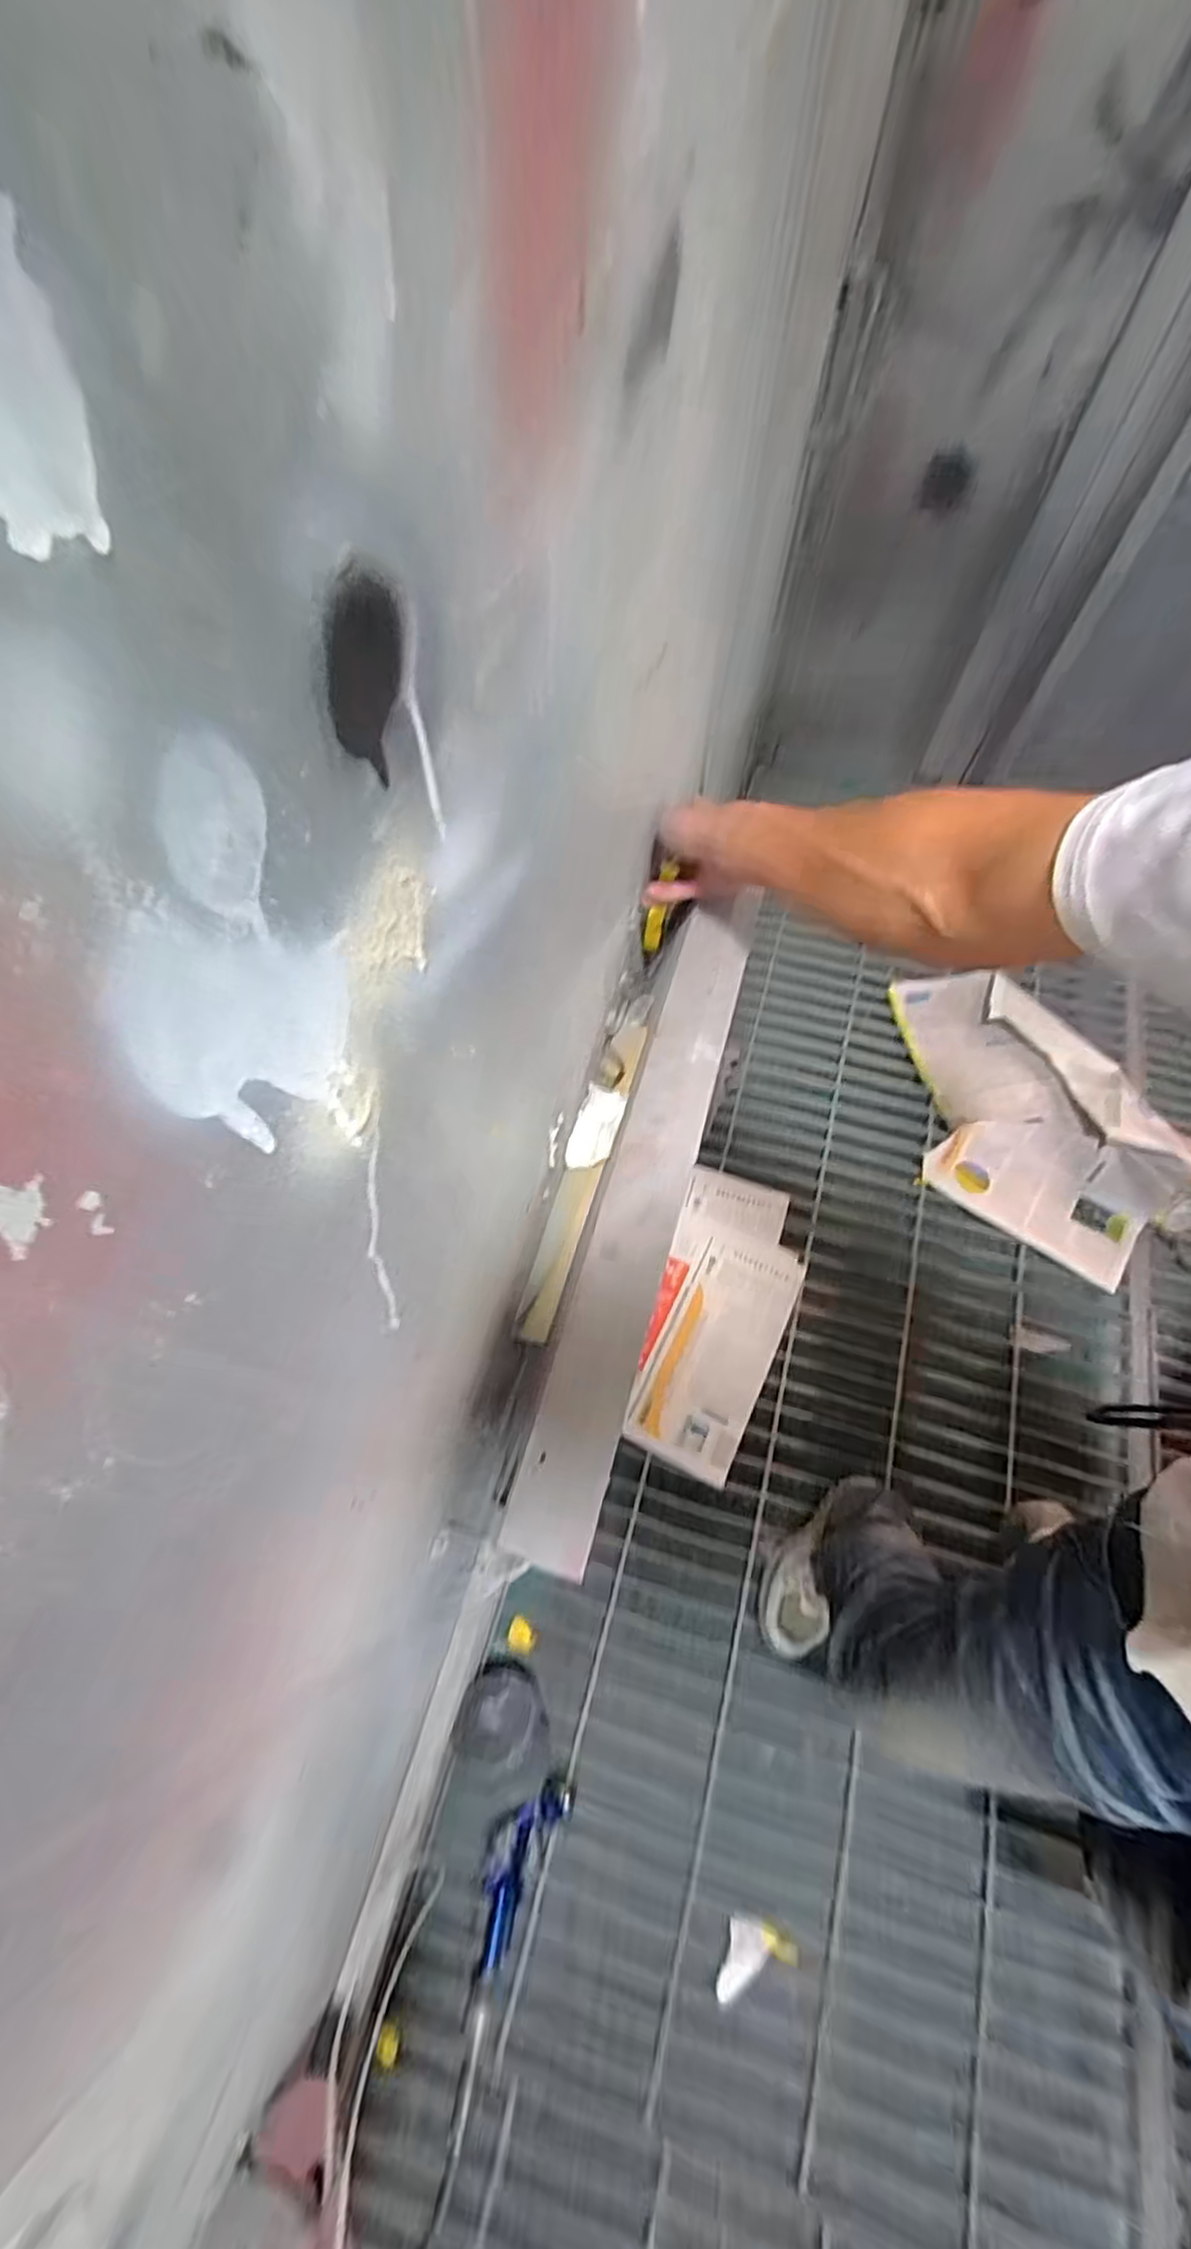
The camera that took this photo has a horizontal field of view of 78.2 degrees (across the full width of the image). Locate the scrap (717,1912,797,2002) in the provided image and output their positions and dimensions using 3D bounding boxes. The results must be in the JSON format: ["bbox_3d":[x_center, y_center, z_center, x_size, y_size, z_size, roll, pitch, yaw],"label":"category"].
[{"bbox_3d":[0.203,1.071,0.953,0.110,0.024,0.059,-14,65,-6],"label":"scrap"}]

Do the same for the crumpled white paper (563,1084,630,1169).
[{"bbox_3d":[0.000,0.002,0.607,0.042,0.006,0.073,6,63,30],"label":"crumpled white paper"}]

